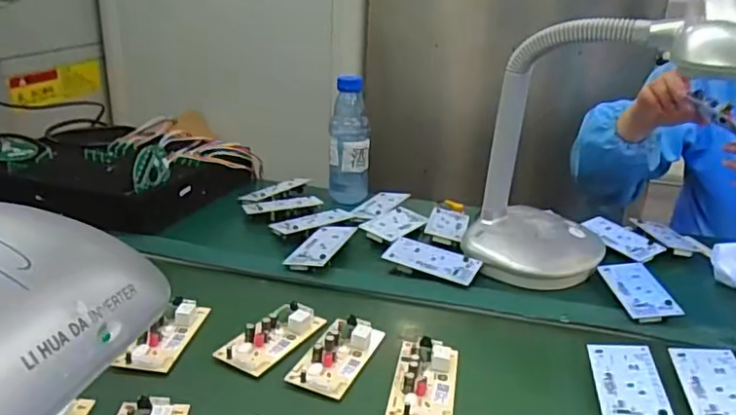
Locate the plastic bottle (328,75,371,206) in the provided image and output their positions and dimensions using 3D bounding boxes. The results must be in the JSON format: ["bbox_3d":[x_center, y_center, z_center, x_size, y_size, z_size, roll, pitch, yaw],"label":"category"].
[{"bbox_3d":[-0.029,-0.101,0.933,0.063,0.189,0.066,4,21,3],"label":"plastic bottle"}]

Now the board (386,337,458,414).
[{"bbox_3d":[0.052,0.156,0.542,0.056,0.020,0.113,7,21,9],"label":"board"}]

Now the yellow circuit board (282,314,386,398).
[{"bbox_3d":[-0.029,0.139,0.572,0.054,0.018,0.110,12,22,21],"label":"yellow circuit board"}]

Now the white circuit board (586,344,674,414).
[{"bbox_3d":[0.232,0.160,0.529,0.056,0.018,0.111,6,21,7],"label":"white circuit board"}]

